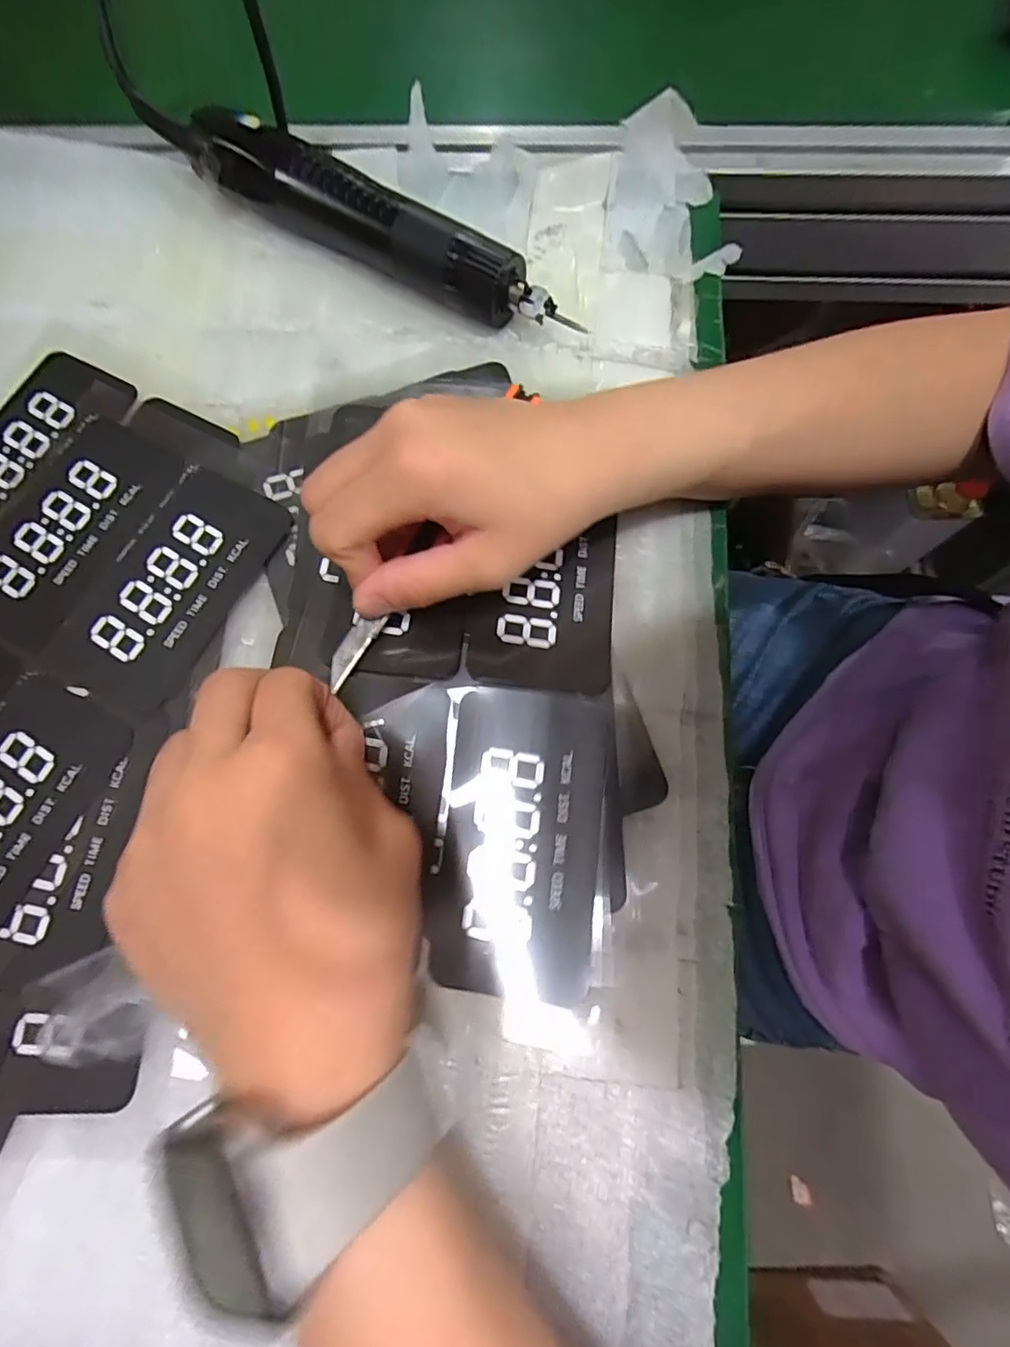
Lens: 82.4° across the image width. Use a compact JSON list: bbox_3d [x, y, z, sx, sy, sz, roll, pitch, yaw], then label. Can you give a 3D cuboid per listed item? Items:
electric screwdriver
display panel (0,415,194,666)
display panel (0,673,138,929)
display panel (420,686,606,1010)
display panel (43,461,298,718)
[{"bbox_3d":[-0.064,-0.225,0.292,0.214,0.037,0.031,30,76,10],"label":"electric screwdriver"},{"bbox_3d":[-0.204,-0.066,0.264,0.072,0.004,0.115,24,75,8],"label":"display panel"},{"bbox_3d":[-0.203,0.057,0.228,0.059,0.004,0.113,27,76,9],"label":"display panel"},{"bbox_3d":[0.007,0.062,0.222,0.062,0.004,0.110,4,76,6],"label":"display panel"},{"bbox_3d":[-0.148,-0.040,0.257,0.061,0.004,0.110,25,75,7],"label":"display panel"}]

